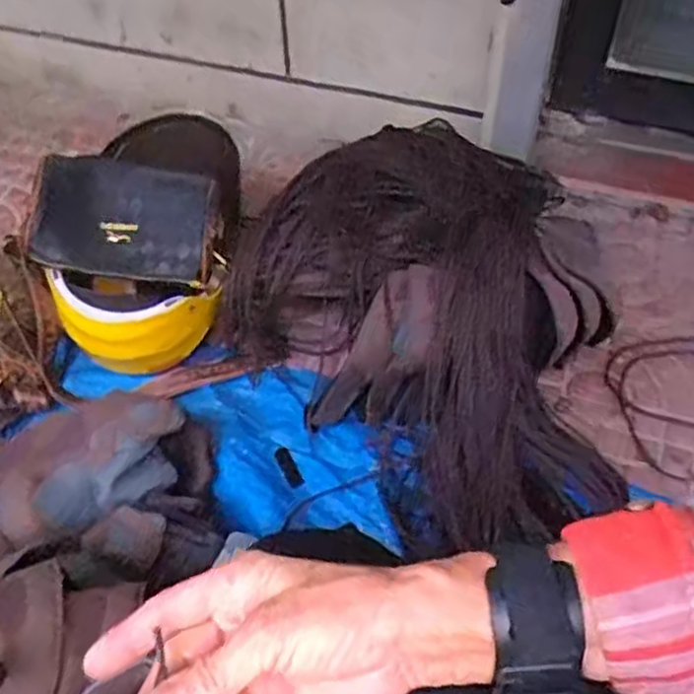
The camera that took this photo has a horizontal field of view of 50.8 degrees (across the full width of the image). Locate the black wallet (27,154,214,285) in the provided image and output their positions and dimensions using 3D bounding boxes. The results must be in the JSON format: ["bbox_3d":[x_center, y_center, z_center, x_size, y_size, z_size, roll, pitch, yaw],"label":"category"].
[{"bbox_3d":[-0.275,-0.161,0.896,0.206,0.025,0.157,5,69,-7],"label":"black wallet"}]

